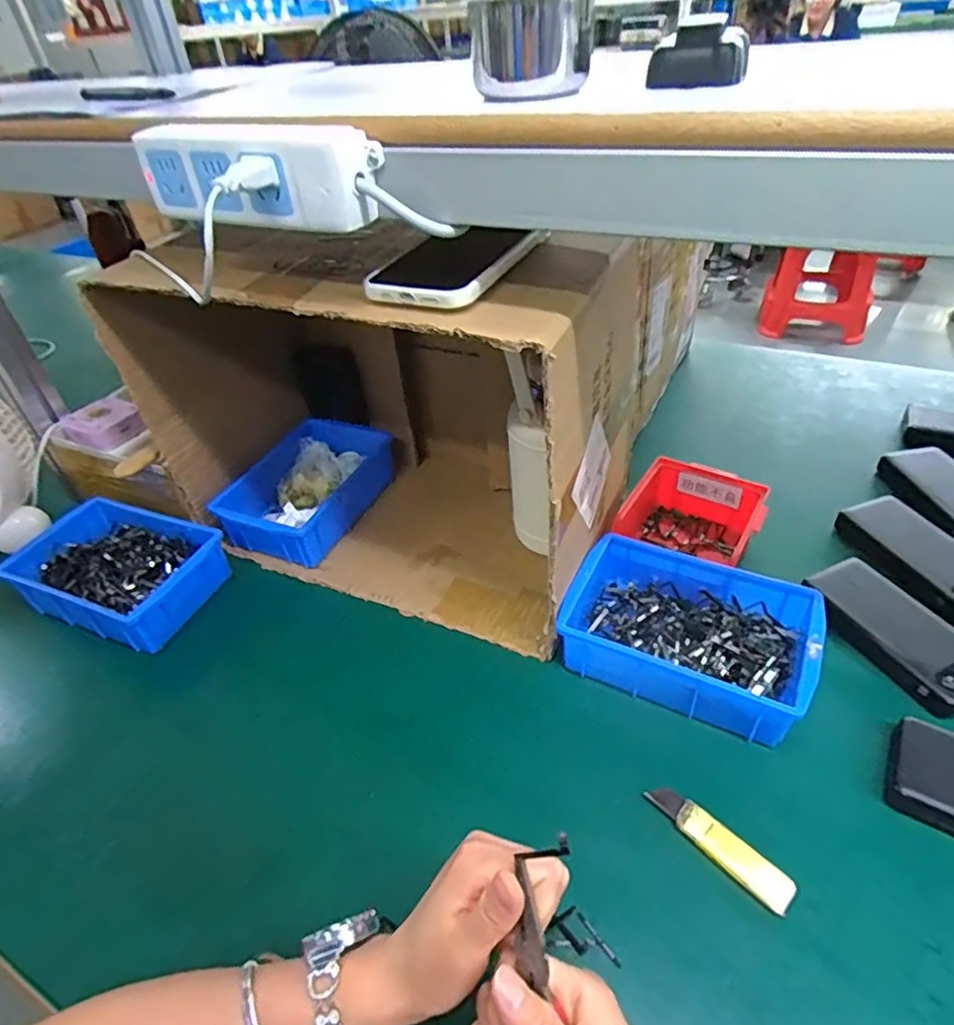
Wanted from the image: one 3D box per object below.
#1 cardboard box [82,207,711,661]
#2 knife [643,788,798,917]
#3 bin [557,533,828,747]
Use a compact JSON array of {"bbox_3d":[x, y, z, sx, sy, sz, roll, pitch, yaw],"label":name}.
[{"bbox_3d":[-0.093,-0.112,0.620,0.473,0.337,0.267,17,45,24],"label":"cardboard box"},{"bbox_3d":[0.171,0.234,0.434,0.024,0.010,0.104,-34,48,-29],"label":"knife"},{"bbox_3d":[0.186,0.102,0.541,0.198,0.057,0.138,17,45,24],"label":"bin"}]

